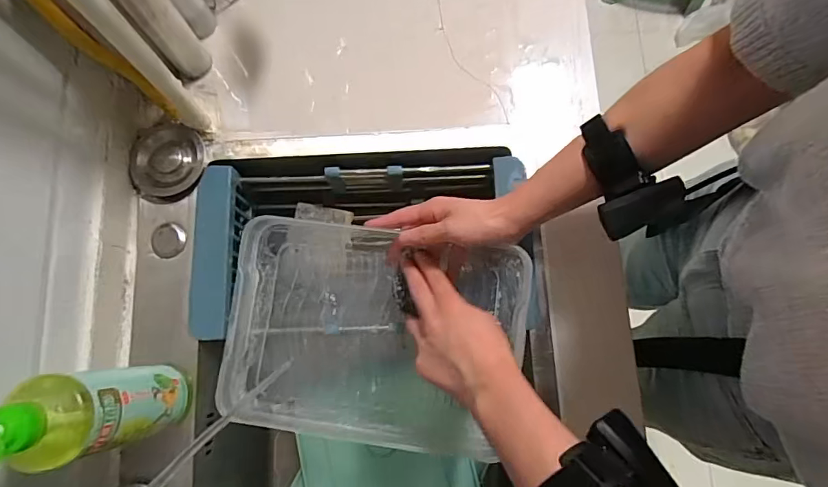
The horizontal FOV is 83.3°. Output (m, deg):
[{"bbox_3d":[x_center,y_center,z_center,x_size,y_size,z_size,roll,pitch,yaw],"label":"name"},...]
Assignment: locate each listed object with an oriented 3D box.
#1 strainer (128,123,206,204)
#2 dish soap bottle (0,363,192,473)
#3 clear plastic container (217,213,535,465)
[{"bbox_3d":[-0.278,-0.096,0.524,0.074,0.026,0.097,-7,78,-2],"label":"strainer"},{"bbox_3d":[-0.251,0.131,0.367,0.053,0.202,0.060,-4,78,-2],"label":"dish soap bottle"},{"bbox_3d":[-0.042,0.101,0.512,0.306,0.095,0.213,9,78,1],"label":"clear plastic container"}]

